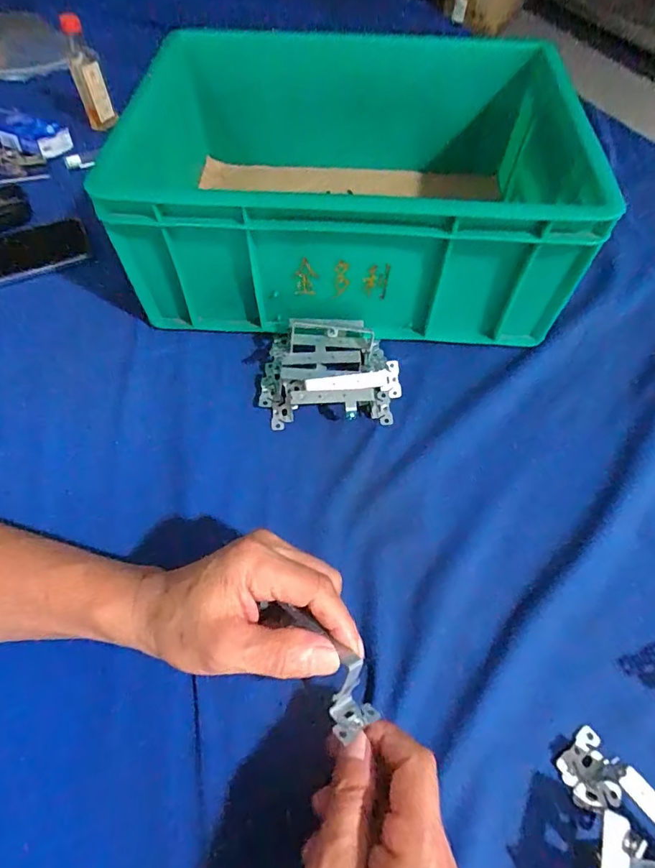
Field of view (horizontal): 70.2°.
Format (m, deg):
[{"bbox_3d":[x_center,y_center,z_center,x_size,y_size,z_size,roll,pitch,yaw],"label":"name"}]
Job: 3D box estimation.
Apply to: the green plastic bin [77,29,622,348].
[{"bbox_3d":[0.026,-0.260,0.484,0.423,0.170,0.320,-1,58,1],"label":"green plastic bin"}]

